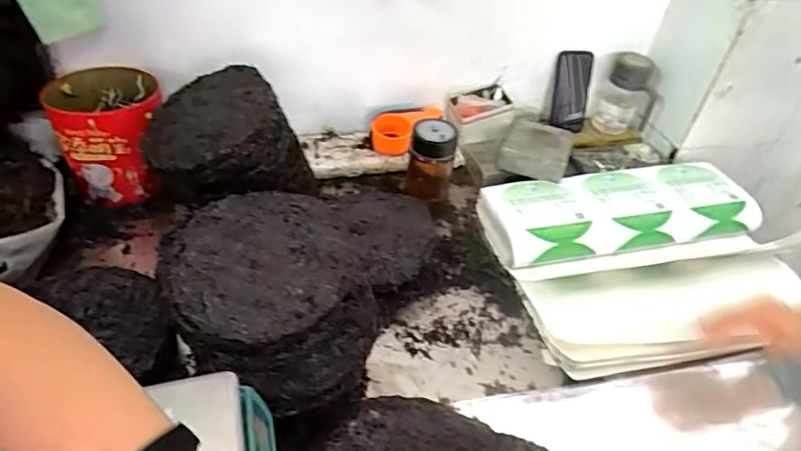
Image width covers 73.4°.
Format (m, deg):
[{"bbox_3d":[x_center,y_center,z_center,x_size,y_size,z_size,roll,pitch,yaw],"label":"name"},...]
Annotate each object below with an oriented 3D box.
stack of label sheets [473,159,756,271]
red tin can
[{"bbox_3d":[0.406,-0.026,0.982,0.517,0.067,0.194,-9,43,-17],"label":"stack of label sheets"},{"bbox_3d":[-0.475,-0.146,0.899,0.159,0.172,0.152,-13,44,-20],"label":"red tin can"}]

